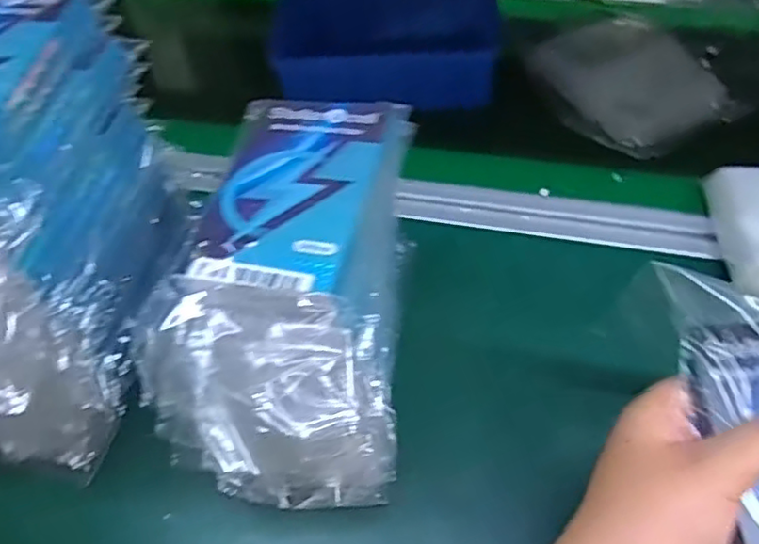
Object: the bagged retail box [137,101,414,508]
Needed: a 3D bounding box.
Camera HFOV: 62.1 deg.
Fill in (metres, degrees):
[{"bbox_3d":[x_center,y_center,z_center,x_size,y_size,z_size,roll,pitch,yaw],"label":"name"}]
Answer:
[{"bbox_3d":[-0.042,0.018,0.359,0.108,0.141,0.188,5,52,8],"label":"bagged retail box"}]

